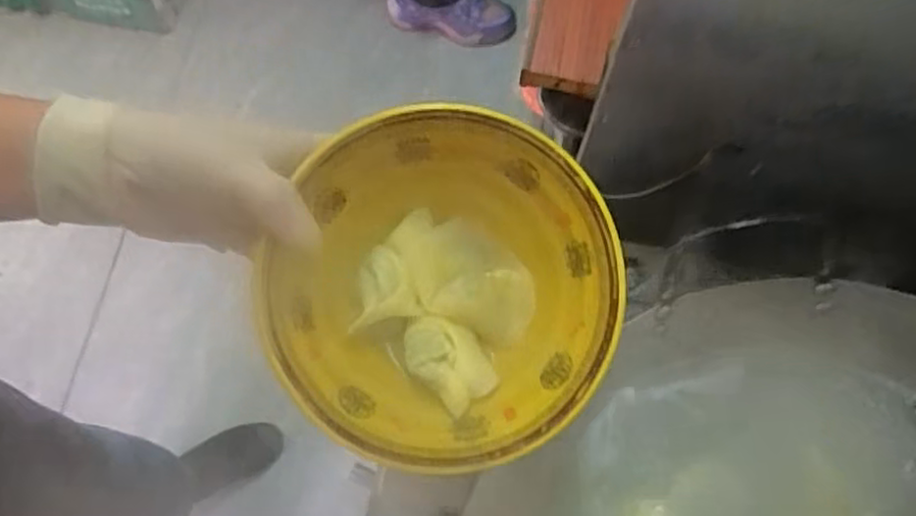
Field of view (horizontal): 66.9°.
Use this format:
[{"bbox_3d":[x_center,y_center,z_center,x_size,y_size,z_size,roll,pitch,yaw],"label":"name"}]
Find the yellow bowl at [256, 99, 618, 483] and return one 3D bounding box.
[{"bbox_3d":[-0.007,0.016,0.358,0.170,0.072,0.170,0,81,0],"label":"yellow bowl"}]

